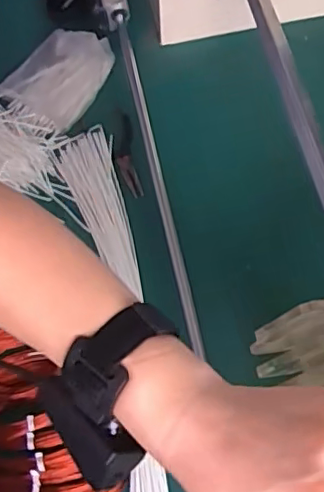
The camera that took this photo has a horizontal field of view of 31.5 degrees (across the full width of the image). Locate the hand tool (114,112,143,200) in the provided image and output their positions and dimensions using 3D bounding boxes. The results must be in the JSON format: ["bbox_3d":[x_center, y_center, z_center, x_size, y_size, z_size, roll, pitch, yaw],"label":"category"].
[{"bbox_3d":[-0.042,-0.104,0.667,0.025,0.007,0.100,-8,79,-2],"label":"hand tool"}]

